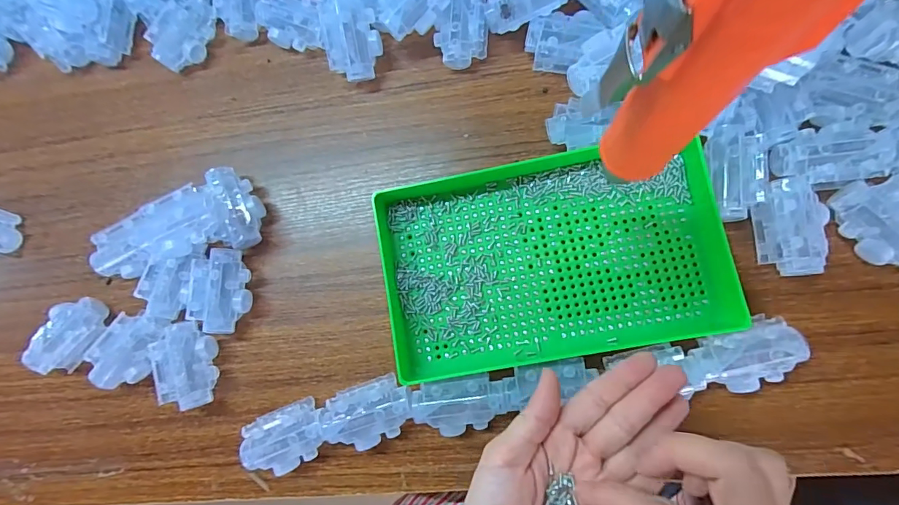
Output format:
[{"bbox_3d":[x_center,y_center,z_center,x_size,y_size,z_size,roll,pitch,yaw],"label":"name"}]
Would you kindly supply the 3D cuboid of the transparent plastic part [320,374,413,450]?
[{"bbox_3d":[-0.062,0.126,0.337,0.071,0.027,0.047,-22,81,5],"label":"transparent plastic part"}]

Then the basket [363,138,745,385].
[{"bbox_3d":[0.074,0.003,0.331,0.249,0.033,0.155,-11,82,6],"label":"basket"}]

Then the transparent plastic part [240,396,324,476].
[{"bbox_3d":[-0.128,0.147,0.342,0.065,0.027,0.046,-23,81,4],"label":"transparent plastic part"}]

